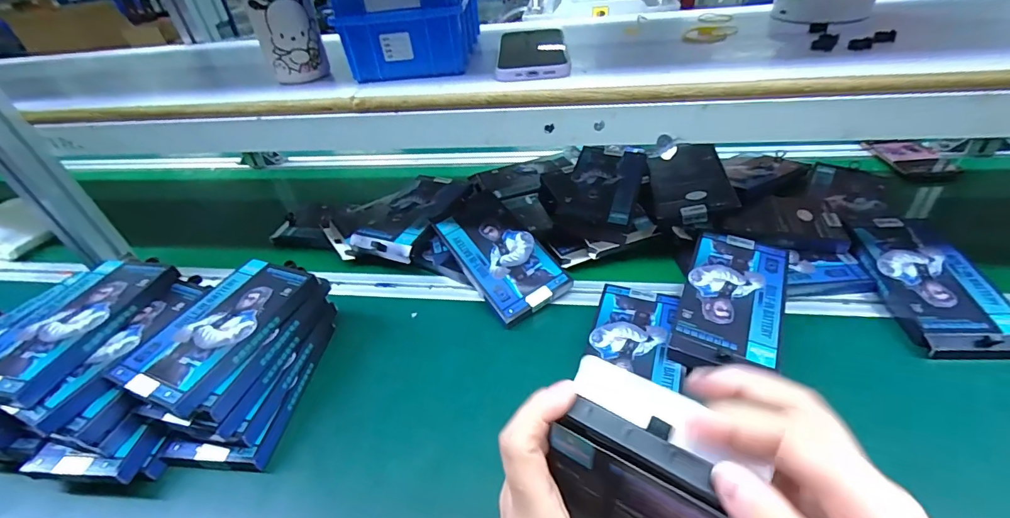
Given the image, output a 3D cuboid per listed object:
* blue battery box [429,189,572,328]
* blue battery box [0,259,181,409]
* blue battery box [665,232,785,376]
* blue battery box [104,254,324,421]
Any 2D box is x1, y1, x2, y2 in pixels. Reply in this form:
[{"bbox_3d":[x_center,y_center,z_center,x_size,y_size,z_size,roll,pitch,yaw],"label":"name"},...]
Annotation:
[{"bbox_3d":[-0.007,-0.009,0.529,0.102,0.016,0.174,-30,60,-19],"label":"blue battery box"},{"bbox_3d":[-0.411,0.060,0.415,0.101,0.020,0.157,4,40,14],"label":"blue battery box"},{"bbox_3d":[0.231,0.042,0.441,0.092,0.027,0.180,13,44,24],"label":"blue battery box"},{"bbox_3d":[-0.268,0.064,0.416,0.093,0.022,0.163,11,43,22],"label":"blue battery box"}]

